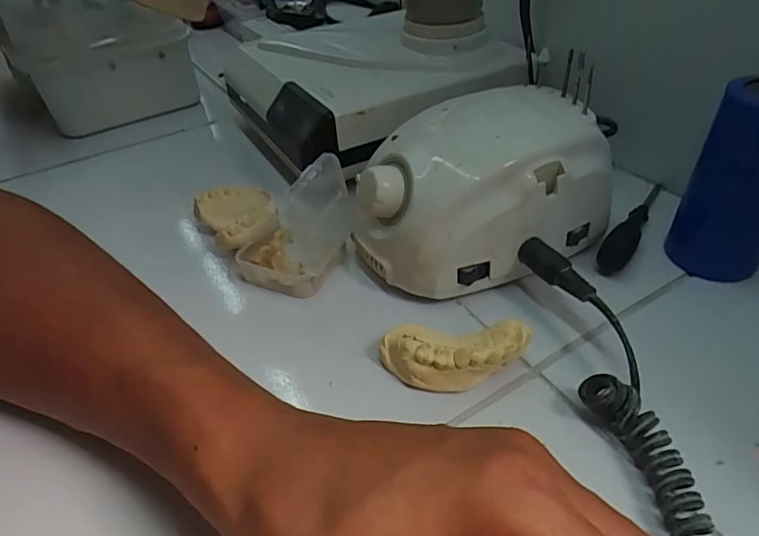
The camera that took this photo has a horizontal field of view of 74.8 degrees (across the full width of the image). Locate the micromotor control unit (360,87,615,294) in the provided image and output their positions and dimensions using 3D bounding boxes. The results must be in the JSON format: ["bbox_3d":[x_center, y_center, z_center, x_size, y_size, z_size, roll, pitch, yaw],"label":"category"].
[{"bbox_3d":[0.055,-0.044,0.297,0.138,0.083,0.093,-21,43,-18],"label":"micromotor control unit"}]

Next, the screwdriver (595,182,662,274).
[{"bbox_3d":[0.167,-0.030,0.321,0.016,0.011,0.111,24,49,31],"label":"screwdriver"}]

